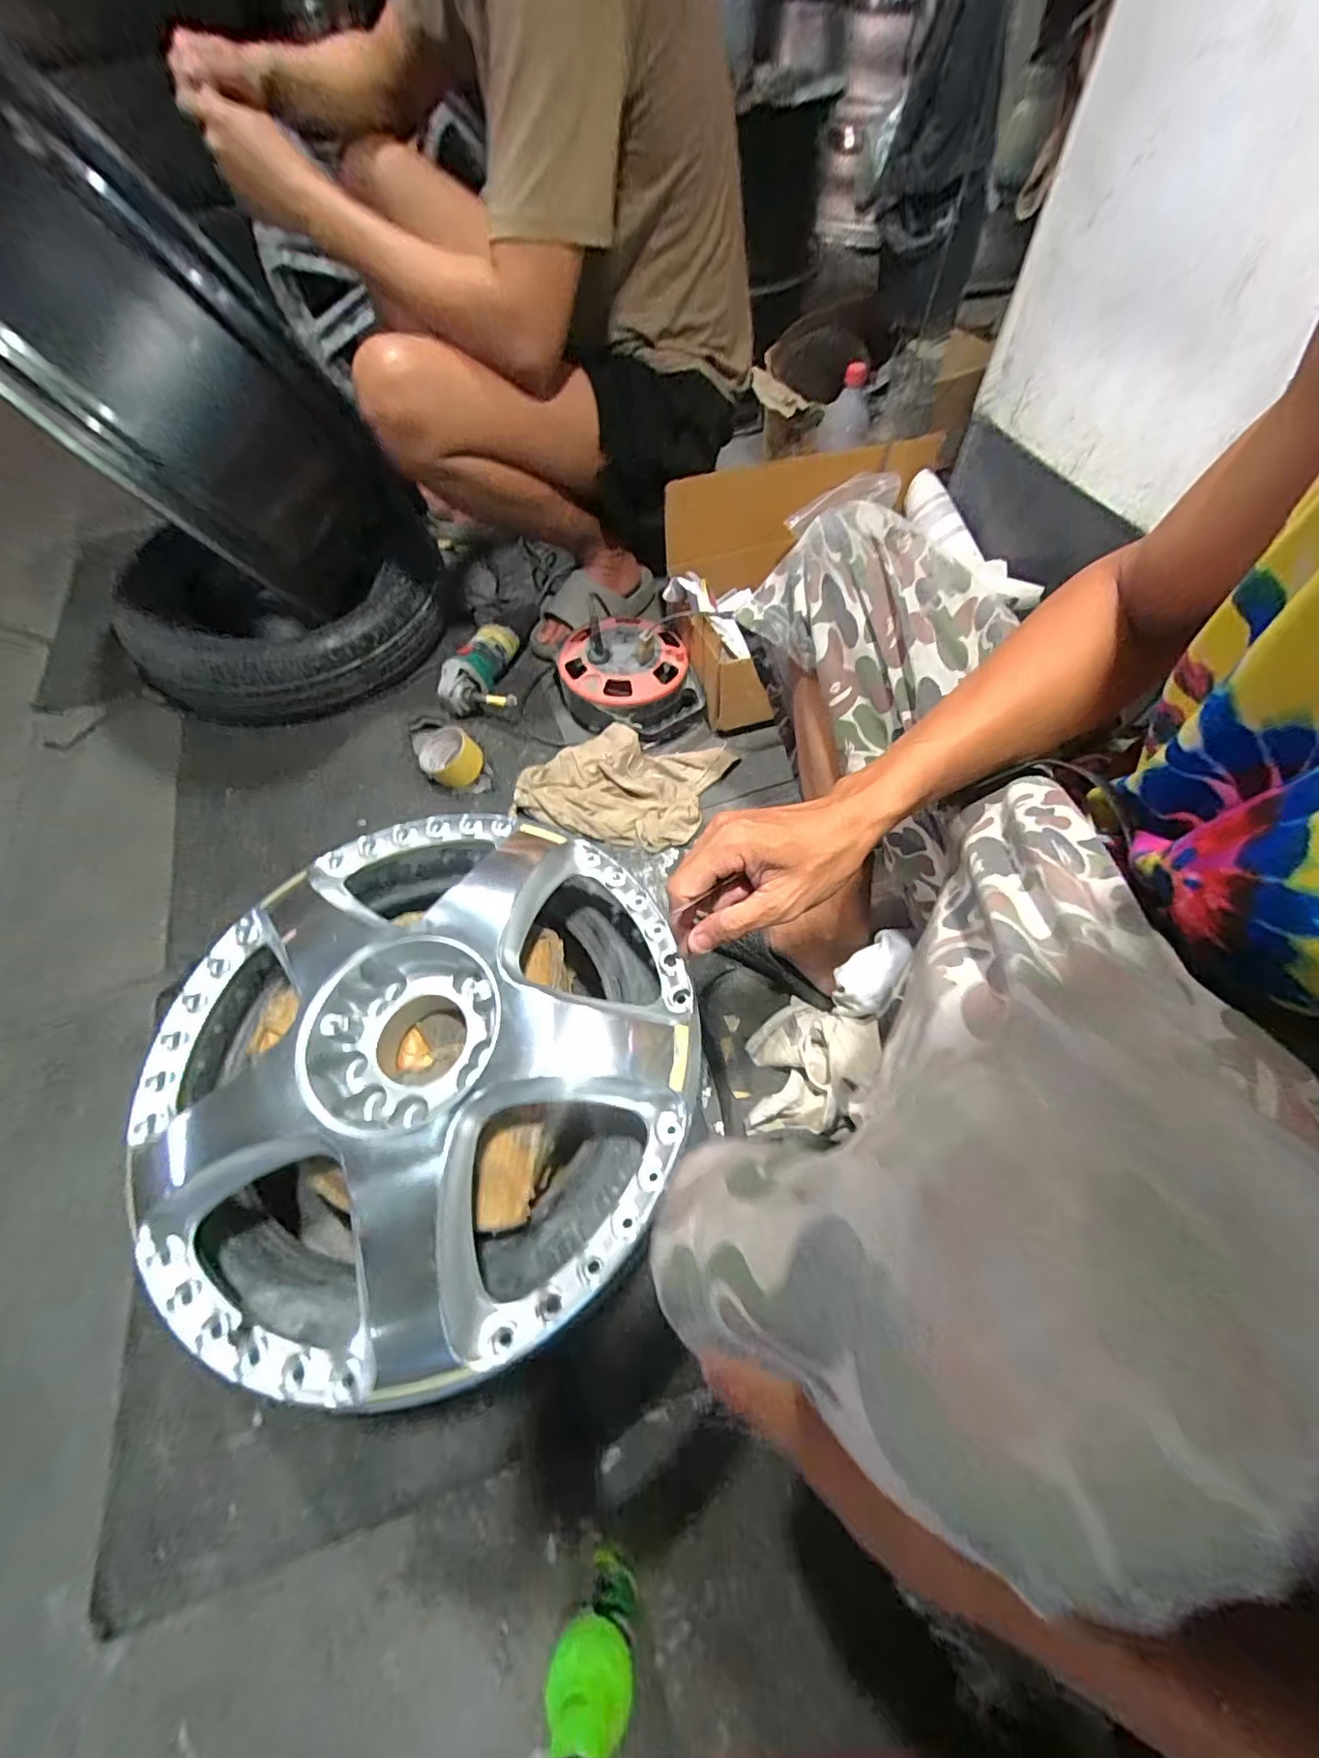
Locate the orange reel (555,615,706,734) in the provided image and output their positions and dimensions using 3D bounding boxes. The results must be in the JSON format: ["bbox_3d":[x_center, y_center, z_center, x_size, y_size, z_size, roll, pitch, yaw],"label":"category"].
[{"bbox_3d":[-0.054,-0.330,0.913,0.209,0.126,0.232,-19,61,-8],"label":"orange reel"}]

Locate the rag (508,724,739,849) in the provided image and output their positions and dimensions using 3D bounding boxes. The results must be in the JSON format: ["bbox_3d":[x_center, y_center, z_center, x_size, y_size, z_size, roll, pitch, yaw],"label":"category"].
[{"bbox_3d":[-0.058,-0.150,0.853,0.294,0.052,0.219,12,61,10],"label":"rag"}]

